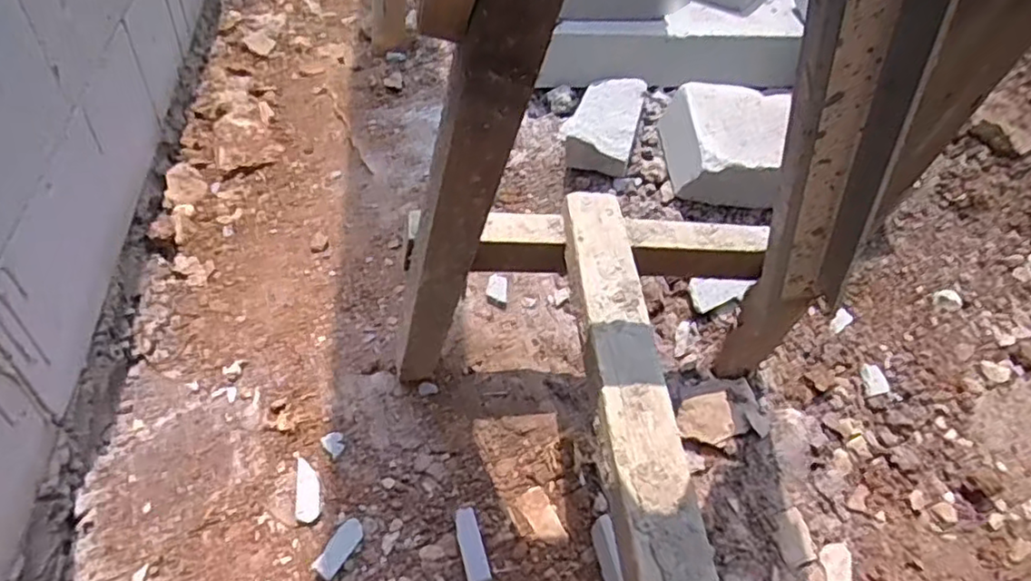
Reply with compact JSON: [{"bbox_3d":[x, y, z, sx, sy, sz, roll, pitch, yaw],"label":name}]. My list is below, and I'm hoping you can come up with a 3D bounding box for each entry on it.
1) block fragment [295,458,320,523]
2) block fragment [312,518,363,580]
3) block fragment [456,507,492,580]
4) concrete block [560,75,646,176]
[{"bbox_3d":[-0.239,0.229,0.757,0.025,0.009,0.073,-4,48,-11],"label":"block fragment"},{"bbox_3d":[-0.195,0.285,0.729,0.026,0.018,0.068,24,49,15],"label":"block fragment"},{"bbox_3d":[-0.051,0.300,0.771,0.027,0.017,0.086,-10,64,-16],"label":"block fragment"},{"bbox_3d":[0.146,-0.281,1.090,0.115,0.070,0.206,16,47,7],"label":"concrete block"}]

